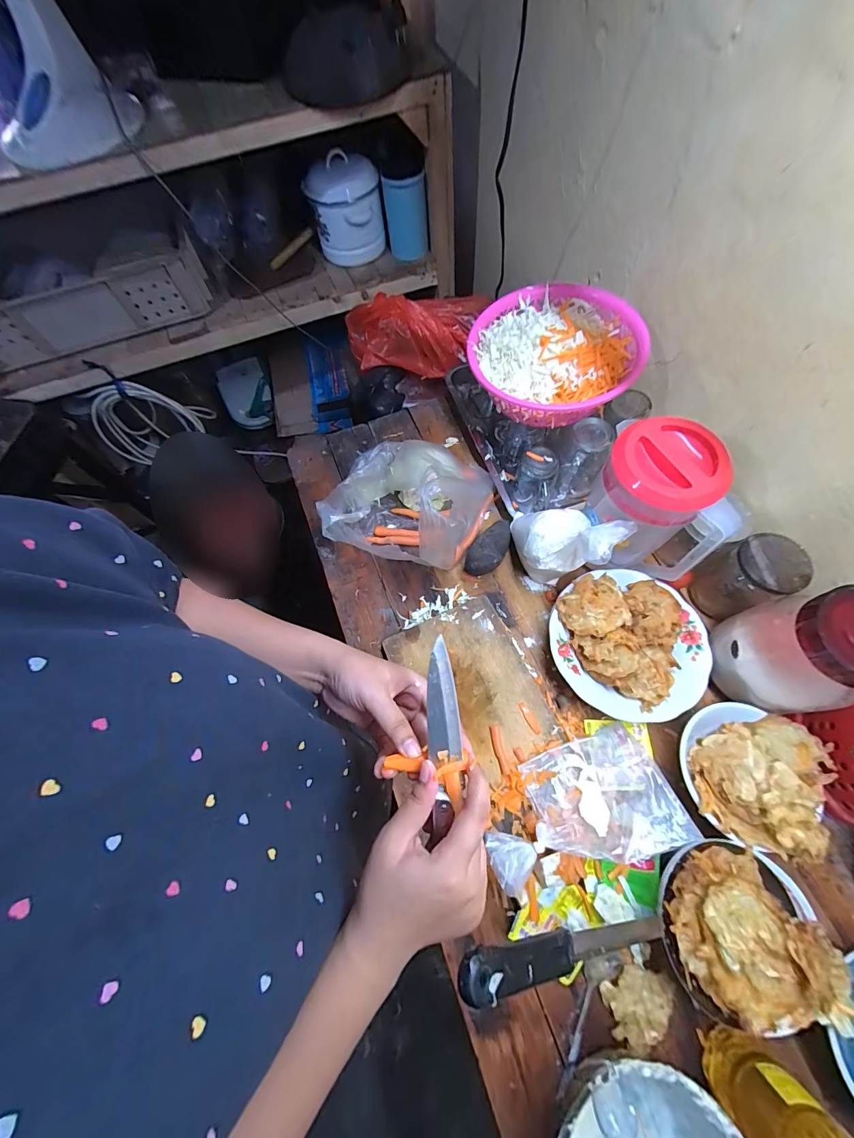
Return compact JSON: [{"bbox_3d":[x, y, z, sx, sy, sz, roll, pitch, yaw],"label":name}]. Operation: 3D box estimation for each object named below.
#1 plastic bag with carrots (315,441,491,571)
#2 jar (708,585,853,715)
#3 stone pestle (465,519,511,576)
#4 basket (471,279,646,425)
[{"bbox_3d":[-0.026,-0.107,0.643,0.246,0.094,0.183,8,68,6],"label":"plastic bag with carrots"},{"bbox_3d":[0.432,0.095,0.449,0.114,0.161,0.120,-1,67,2],"label":"jar"},{"bbox_3d":[0.101,-0.032,0.639,0.052,0.057,0.113,29,59,14],"label":"stone pestle"},{"bbox_3d":[0.204,-0.350,0.630,0.251,0.077,0.258,20,70,11],"label":"basket"}]

